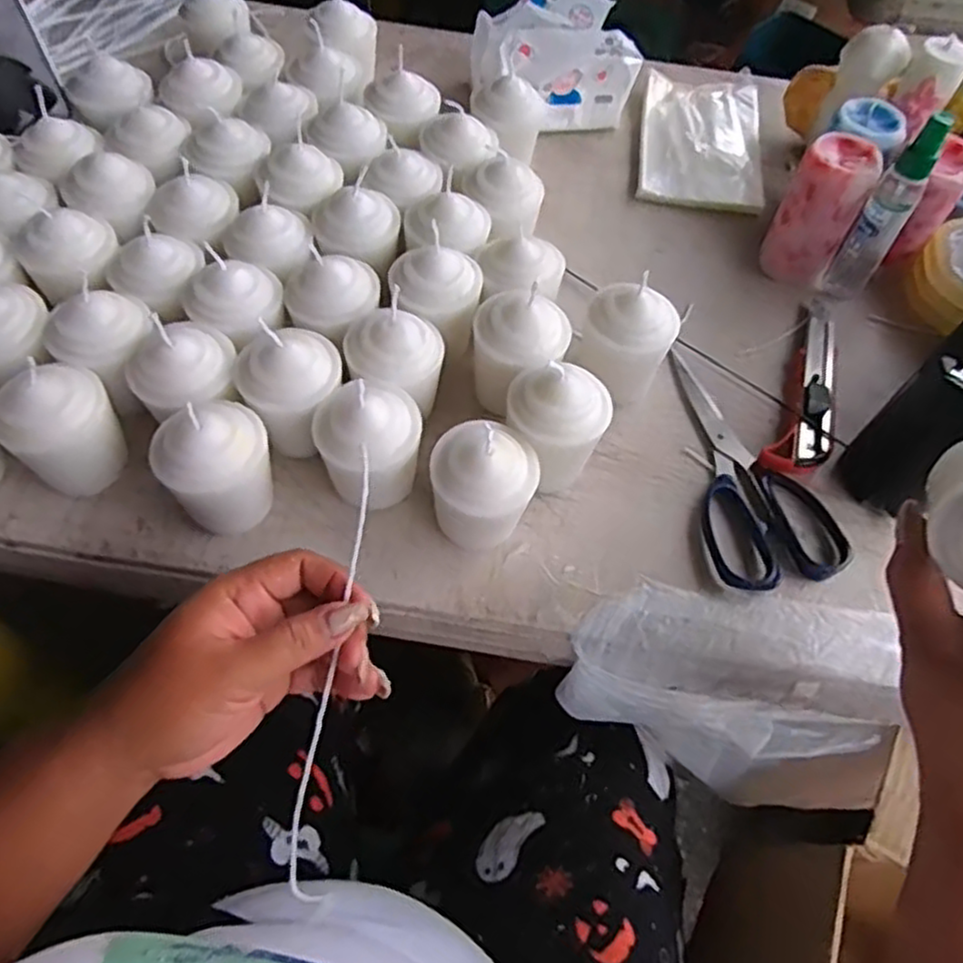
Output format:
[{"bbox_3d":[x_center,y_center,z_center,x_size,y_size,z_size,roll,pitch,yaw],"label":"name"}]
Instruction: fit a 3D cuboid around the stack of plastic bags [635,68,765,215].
[{"bbox_3d":[0.189,-0.297,0.622,0.103,0.007,0.160,9,64,-1],"label":"stack of plastic bags"}]

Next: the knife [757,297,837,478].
[{"bbox_3d":[0.222,-0.067,0.486,0.036,0.020,0.160,22,60,9],"label":"knife"}]

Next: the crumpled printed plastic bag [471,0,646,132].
[{"bbox_3d":[0.063,-0.359,0.612,0.136,0.076,0.083,4,59,-1],"label":"crumpled printed plastic bag"}]

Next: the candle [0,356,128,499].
[{"bbox_3d":[-0.232,-0.031,0.399,0.055,0.072,0.045,-39,69,-23],"label":"candle"}]

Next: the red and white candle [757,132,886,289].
[{"bbox_3d":[0.245,-0.198,0.525,0.051,0.088,0.048,26,61,12],"label":"red and white candle"}]

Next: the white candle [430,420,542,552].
[{"bbox_3d":[0.001,0.003,0.393,0.054,0.075,0.049,-5,60,-6],"label":"white candle"}]

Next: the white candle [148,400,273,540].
[{"bbox_3d":[-0.144,-0.007,0.393,0.059,0.073,0.055,-37,68,-22],"label":"white candle"}]

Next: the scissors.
[{"bbox_3d":[0.161,-0.015,0.454,0.081,0.010,0.173,-10,60,-9],"label":"scissors"}]

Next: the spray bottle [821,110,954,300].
[{"bbox_3d":[0.280,-0.185,0.498,0.030,0.136,0.026,35,63,16],"label":"spray bottle"}]

